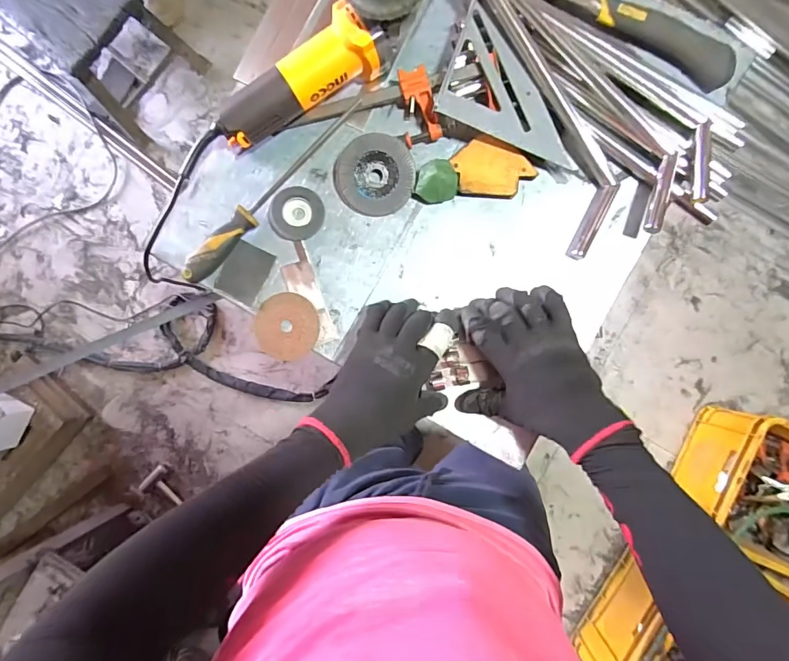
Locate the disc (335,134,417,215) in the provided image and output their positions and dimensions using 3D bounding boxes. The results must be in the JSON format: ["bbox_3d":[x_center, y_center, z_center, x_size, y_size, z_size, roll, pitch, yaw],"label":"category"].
[{"bbox_3d":[-0.024,-0.190,0.544,0.095,0.013,0.092,0,108,0],"label":"disc"}]

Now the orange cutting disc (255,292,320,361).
[{"bbox_3d":[-0.135,-0.004,0.556,0.078,0.007,0.083,0,94,0],"label":"orange cutting disc"}]

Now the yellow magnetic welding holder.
[{"bbox_3d":[0.121,-0.195,0.536,0.097,0.012,0.062,6,88,2],"label":"yellow magnetic welding holder"}]

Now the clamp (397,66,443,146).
[{"bbox_3d":[0.026,-0.271,0.538,0.042,0.030,0.084,-15,101,2],"label":"clamp"}]

